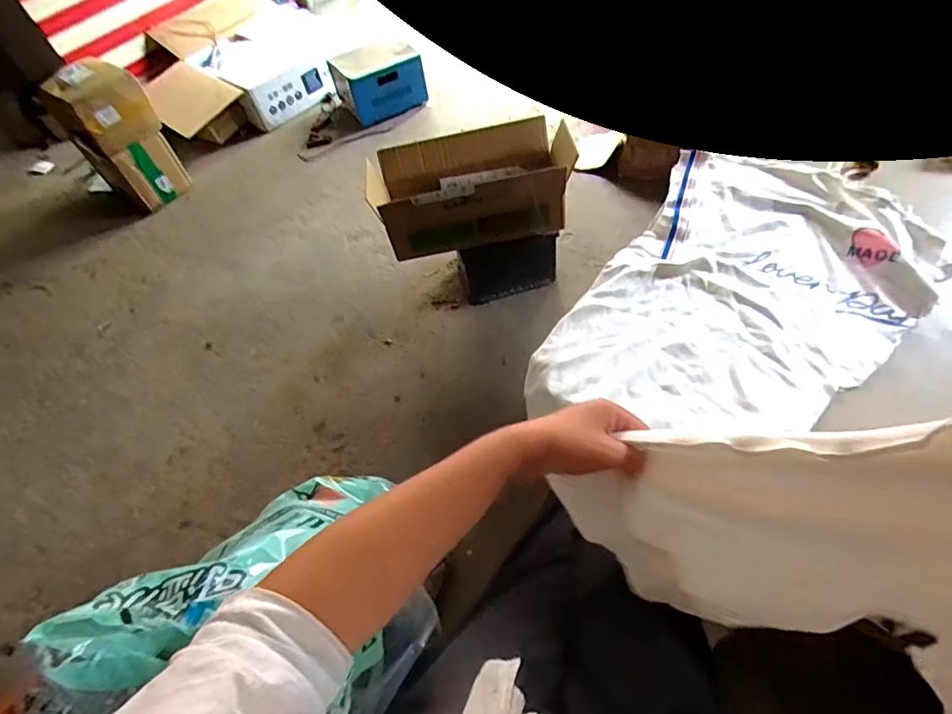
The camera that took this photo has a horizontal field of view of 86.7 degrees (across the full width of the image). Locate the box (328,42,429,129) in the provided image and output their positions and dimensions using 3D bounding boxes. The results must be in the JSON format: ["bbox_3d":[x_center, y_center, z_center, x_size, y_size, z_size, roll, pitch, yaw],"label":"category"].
[{"bbox_3d":[-0.309,-0.906,1.637,0.248,0.152,0.175,-30,56,-12],"label":"box"}]

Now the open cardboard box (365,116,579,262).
[{"bbox_3d":[-0.016,-0.363,1.075,0.406,0.173,0.203,-14,54,0],"label":"open cardboard box"}]

